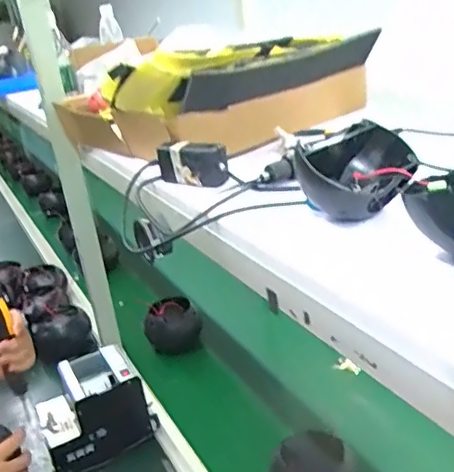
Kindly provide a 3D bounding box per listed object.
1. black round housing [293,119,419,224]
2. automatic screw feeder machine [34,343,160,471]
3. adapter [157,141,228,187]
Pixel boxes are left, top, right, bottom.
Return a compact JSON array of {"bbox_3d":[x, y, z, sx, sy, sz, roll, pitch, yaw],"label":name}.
[{"bbox_3d":[0.133,-0.061,0.578,0.102,0.084,0.124,4,26,25],"label":"black round housing"},{"bbox_3d":[-0.243,0.315,1.033,0.182,0.147,0.139,-19,27,-26],"label":"automatic screw feeder machine"},{"bbox_3d":[-0.045,-0.094,0.745,0.049,0.054,0.094,-25,29,-35],"label":"adapter"}]

